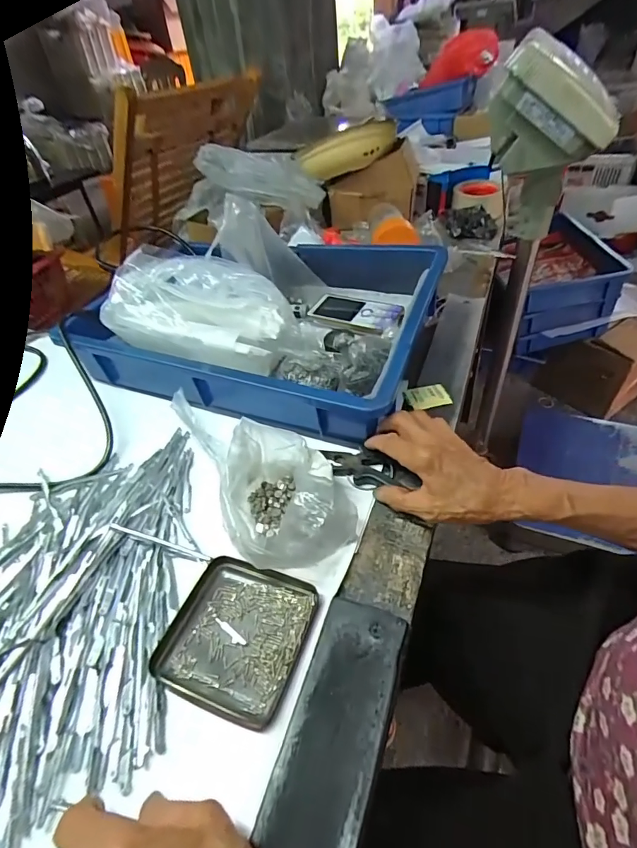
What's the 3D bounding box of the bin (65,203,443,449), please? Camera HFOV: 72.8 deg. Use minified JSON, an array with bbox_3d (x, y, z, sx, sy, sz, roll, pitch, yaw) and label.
[{"bbox_3d":[-0.072,-0.151,0.528,0.403,0.133,0.285,15,47,20],"label":"bin"}]

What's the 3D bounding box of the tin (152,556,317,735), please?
[{"bbox_3d":[-0.059,0.151,0.317,0.099,0.009,0.098,13,47,19],"label":"tin"}]

